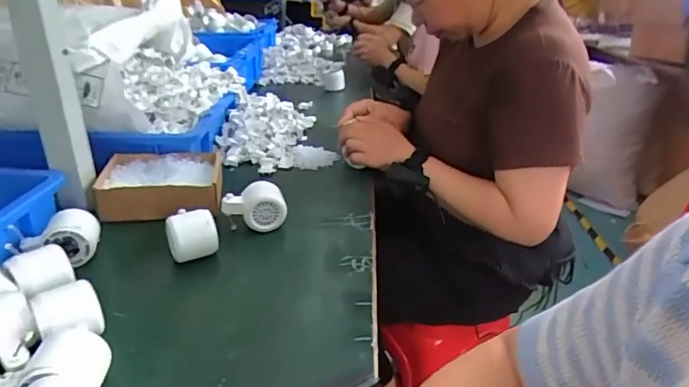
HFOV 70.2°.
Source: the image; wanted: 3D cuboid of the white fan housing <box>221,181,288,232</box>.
[{"bbox_3d":[-0.127,0.024,0.694,0.087,0.064,0.053,-3,26,-11],"label":"white fan housing"}]

